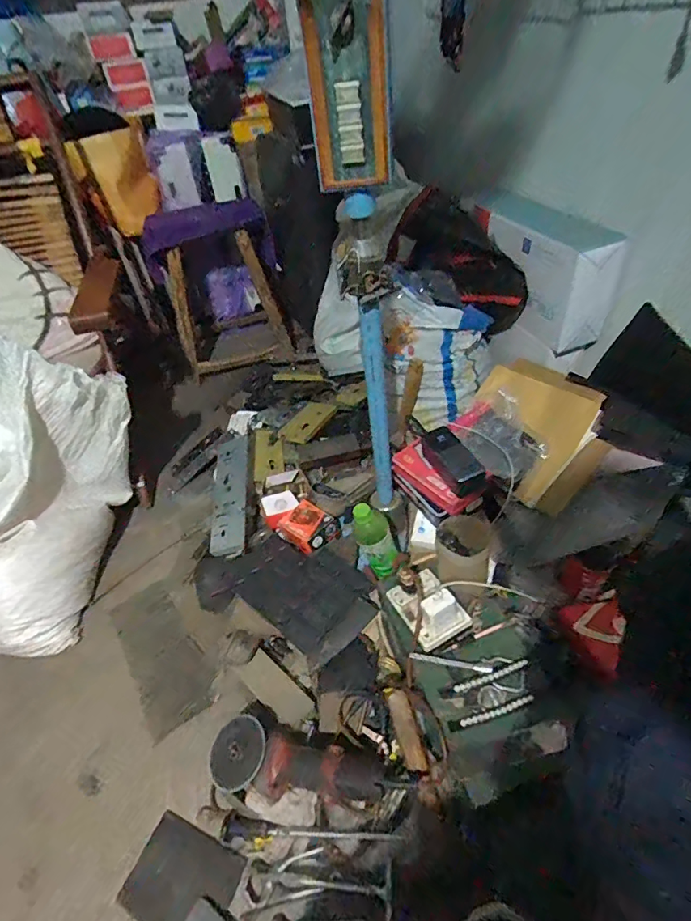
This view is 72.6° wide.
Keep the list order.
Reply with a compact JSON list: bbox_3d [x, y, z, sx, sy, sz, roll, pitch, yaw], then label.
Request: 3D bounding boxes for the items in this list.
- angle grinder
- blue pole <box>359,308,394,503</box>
[{"bbox_3d":[-0.064,0.429,0.660,0.245,0.063,0.085,5,43,13],"label":"angle grinder"},{"bbox_3d":[0.056,-0.074,0.804,0.037,0.389,0.020,0,42,7],"label":"blue pole"}]

